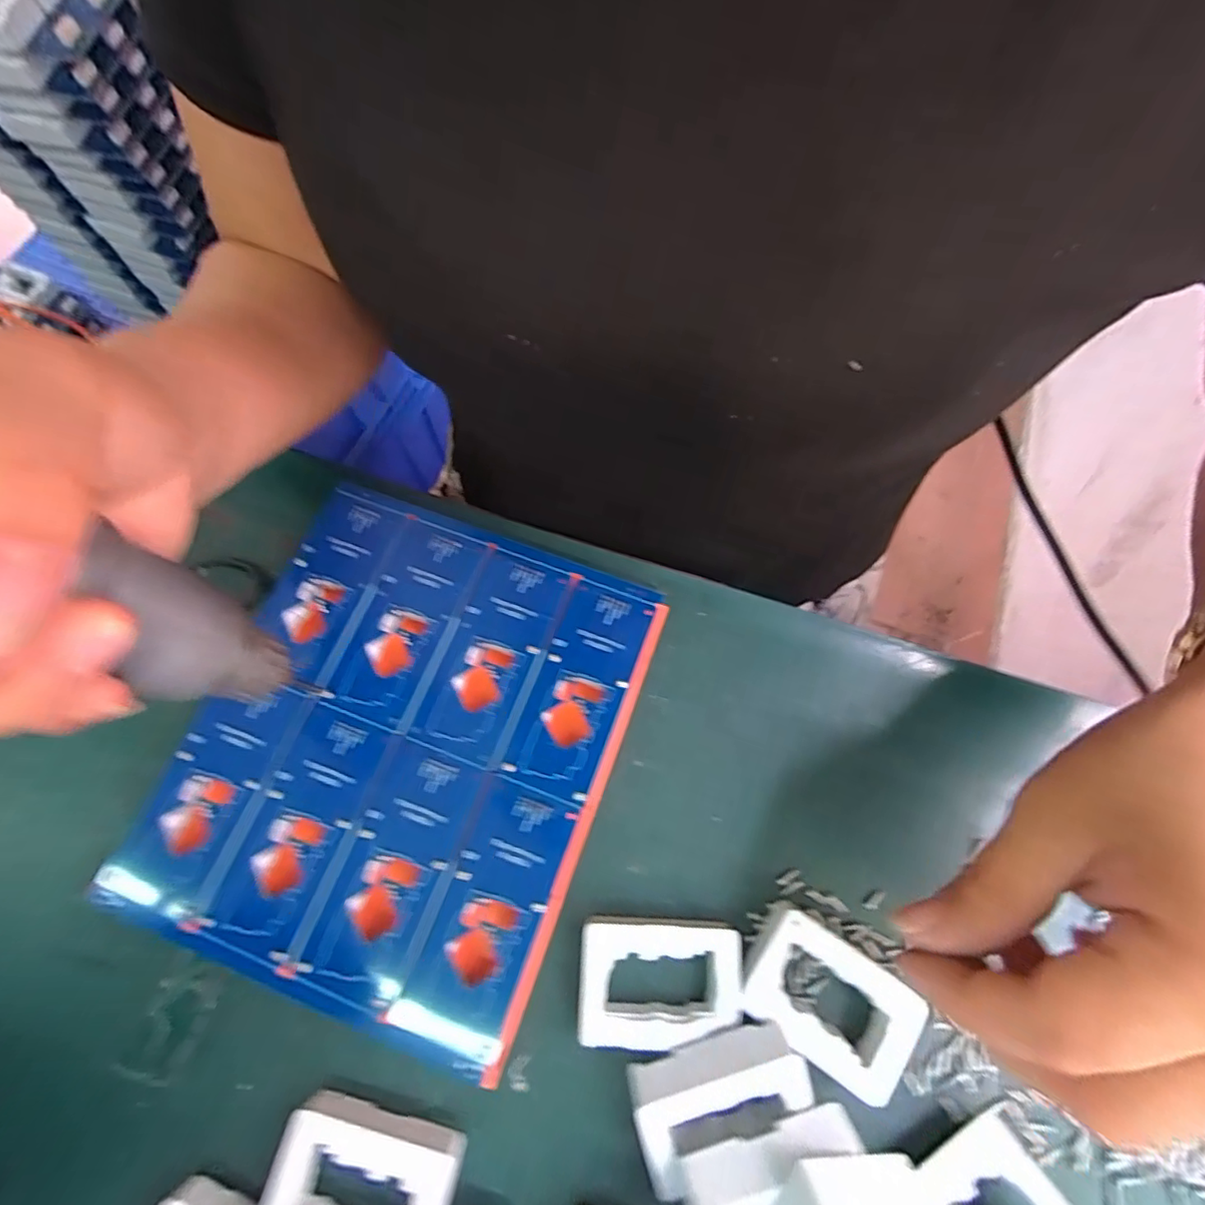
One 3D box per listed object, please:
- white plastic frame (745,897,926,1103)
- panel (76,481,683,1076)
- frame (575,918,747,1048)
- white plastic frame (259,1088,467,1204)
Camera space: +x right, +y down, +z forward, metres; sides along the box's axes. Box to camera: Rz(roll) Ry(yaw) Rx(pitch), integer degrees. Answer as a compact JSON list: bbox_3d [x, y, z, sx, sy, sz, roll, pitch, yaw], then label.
[{"bbox_3d":[0.081,0.144,0.211,0.059,0.018,0.039,34,74,10],"label":"white plastic frame"},{"bbox_3d":[-0.079,0.056,0.242,0.160,0.030,0.182,20,68,7],"label":"panel"},{"bbox_3d":[0.021,0.139,0.216,0.058,0.015,0.039,2,71,0],"label":"frame"},{"bbox_3d":[-0.080,0.196,0.195,0.058,0.014,0.040,13,72,4],"label":"white plastic frame"}]

